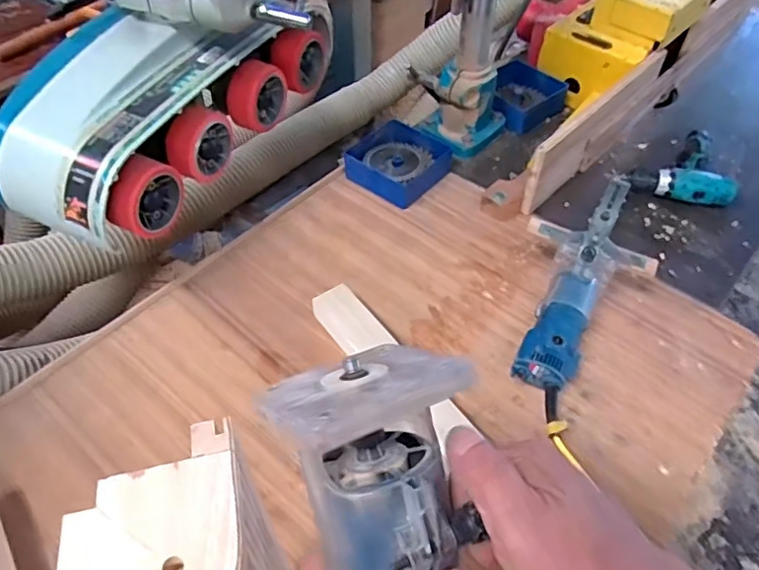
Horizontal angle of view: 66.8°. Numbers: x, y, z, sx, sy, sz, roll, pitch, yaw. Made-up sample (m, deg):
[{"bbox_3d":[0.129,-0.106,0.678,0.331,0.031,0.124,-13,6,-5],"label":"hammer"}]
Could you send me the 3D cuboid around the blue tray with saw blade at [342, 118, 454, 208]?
[{"bbox_3d":[0.035,-0.231,1.087,0.157,0.053,0.170,34,56,24],"label":"blue tray with saw blade"}]

